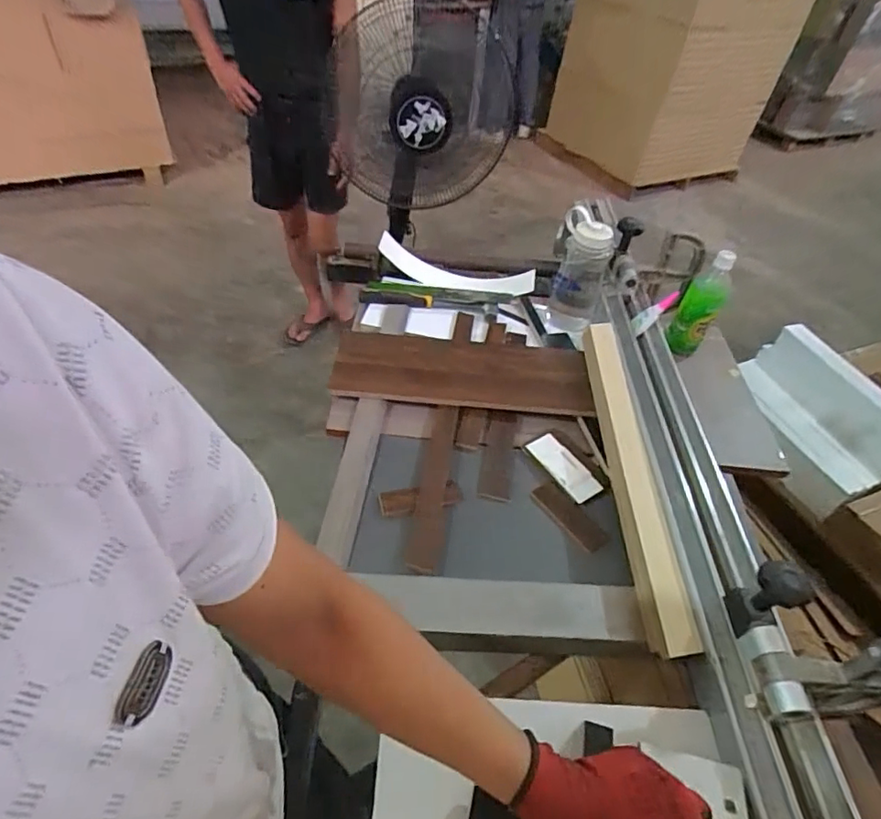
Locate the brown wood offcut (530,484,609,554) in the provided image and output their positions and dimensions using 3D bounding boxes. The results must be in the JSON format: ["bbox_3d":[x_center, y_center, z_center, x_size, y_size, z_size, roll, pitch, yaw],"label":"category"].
[{"bbox_3d":[0.183,0.152,0.763,0.042,0.009,0.116,-30,56,-30],"label":"brown wood offcut"}]

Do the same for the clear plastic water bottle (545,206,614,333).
[{"bbox_3d":[0.260,-0.253,1.009,0.101,0.202,0.075,17,47,11],"label":"clear plastic water bottle"}]

